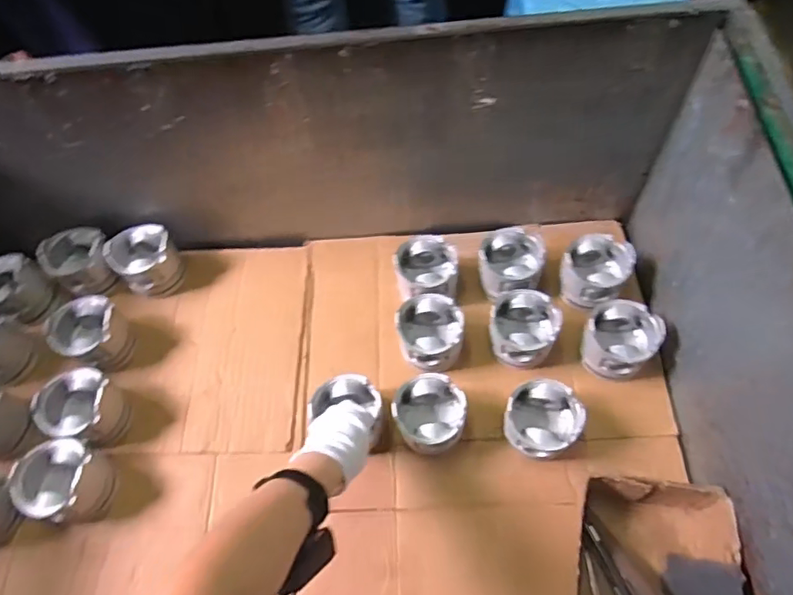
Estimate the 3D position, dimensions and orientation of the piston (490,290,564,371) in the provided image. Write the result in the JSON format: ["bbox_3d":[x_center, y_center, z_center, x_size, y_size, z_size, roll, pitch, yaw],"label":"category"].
[{"bbox_3d":[0.179,0.044,0.781,0.091,0.065,0.098,-1,63,2],"label":"piston"}]

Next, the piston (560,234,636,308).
[{"bbox_3d":[0.289,-0.038,0.806,0.089,0.067,0.100,37,71,19],"label":"piston"}]

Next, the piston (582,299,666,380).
[{"bbox_3d":[0.307,0.064,0.770,0.098,0.081,0.097,41,72,20],"label":"piston"}]

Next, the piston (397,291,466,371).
[{"bbox_3d":[0.049,0.057,0.797,0.090,0.086,0.096,-1,63,2],"label":"piston"}]

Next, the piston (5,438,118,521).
[{"bbox_3d":[-0.437,0.246,0.729,0.102,0.081,0.097,0,63,2],"label":"piston"}]

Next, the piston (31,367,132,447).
[{"bbox_3d":[-0.439,0.153,0.773,0.108,0.084,0.095,12,64,8],"label":"piston"}]

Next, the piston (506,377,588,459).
[{"bbox_3d":[0.191,0.165,0.727,0.094,0.083,0.088,-1,63,2],"label":"piston"}]

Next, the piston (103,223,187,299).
[{"bbox_3d":[-0.399,-0.059,0.884,0.095,0.076,0.091,-41,69,-17],"label":"piston"}]

